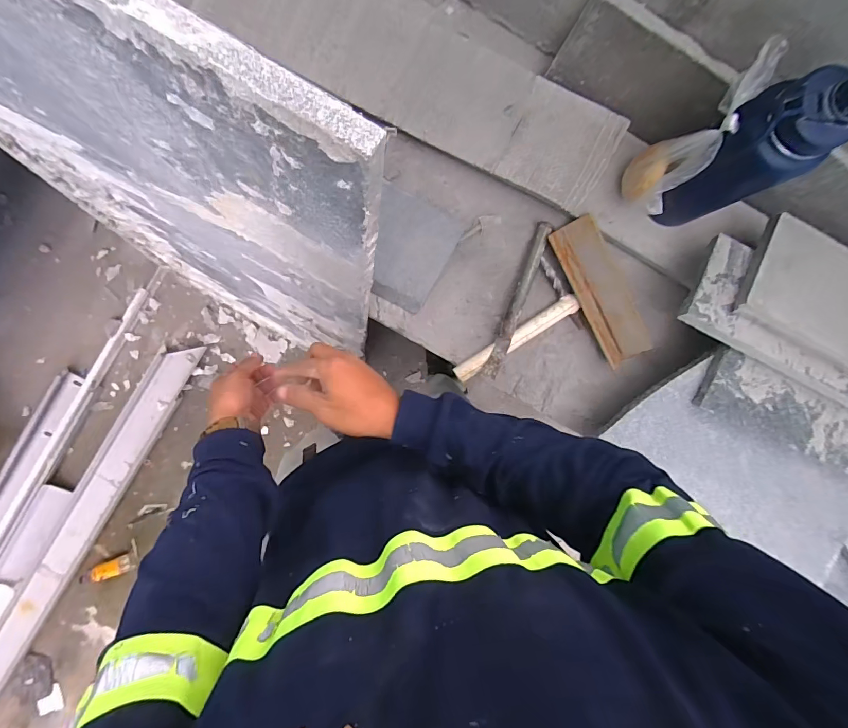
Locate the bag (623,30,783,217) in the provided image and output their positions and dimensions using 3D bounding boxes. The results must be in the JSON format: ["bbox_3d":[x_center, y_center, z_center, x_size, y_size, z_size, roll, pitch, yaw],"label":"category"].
[{"bbox_3d":[0.290,-0.236,0.455,0.046,0.209,0.092,33,73,-5],"label":"bag"}]

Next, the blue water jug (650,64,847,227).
[{"bbox_3d":[0.334,-0.217,0.437,0.080,0.230,0.074,14,96,-3],"label":"blue water jug"}]

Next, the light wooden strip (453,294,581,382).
[{"bbox_3d":[0.136,-0.038,0.610,0.204,0.022,0.027,-32,96,2],"label":"light wooden strip"}]

